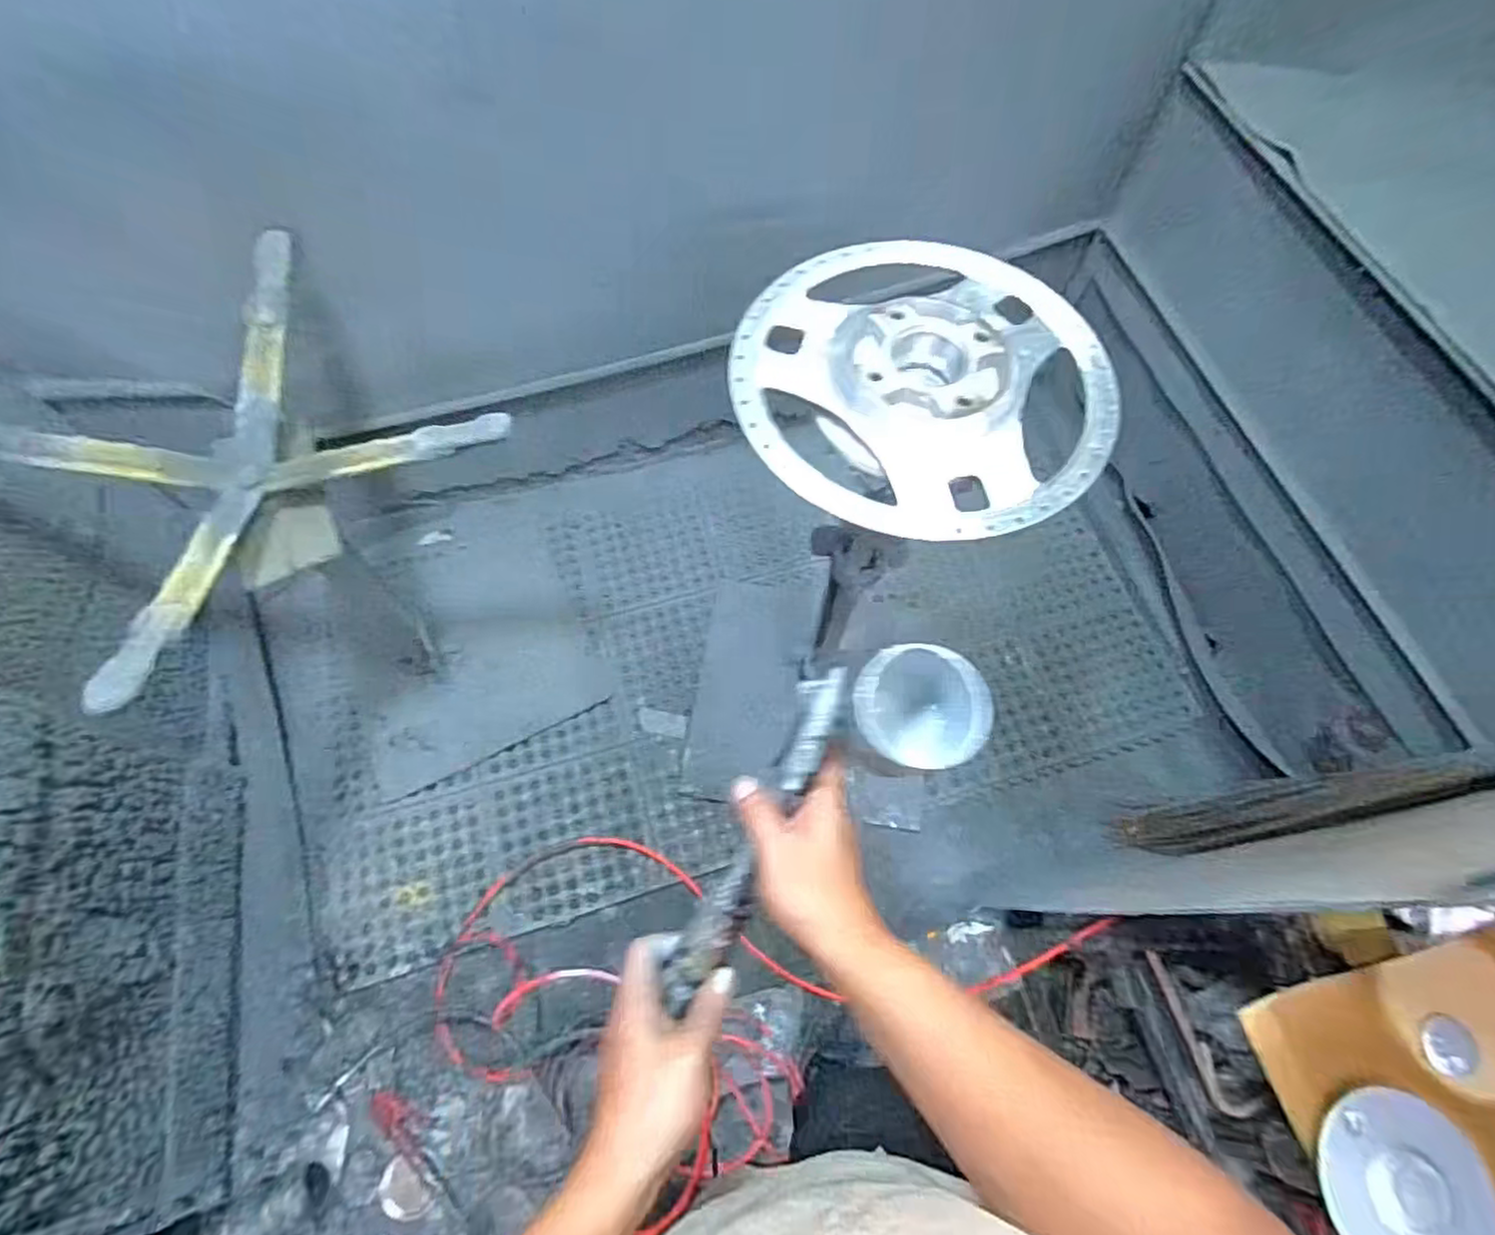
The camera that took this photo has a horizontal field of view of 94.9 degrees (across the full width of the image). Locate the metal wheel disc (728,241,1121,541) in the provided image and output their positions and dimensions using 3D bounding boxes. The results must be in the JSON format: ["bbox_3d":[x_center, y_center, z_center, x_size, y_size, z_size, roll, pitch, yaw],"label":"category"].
[{"bbox_3d":[0.162,-0.229,0.638,0.340,0.037,0.342,1,65,-1],"label":"metal wheel disc"}]

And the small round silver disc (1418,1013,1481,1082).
[{"bbox_3d":[0.654,0.399,0.640,0.048,0.011,0.047,1,65,-1],"label":"small round silver disc"}]

